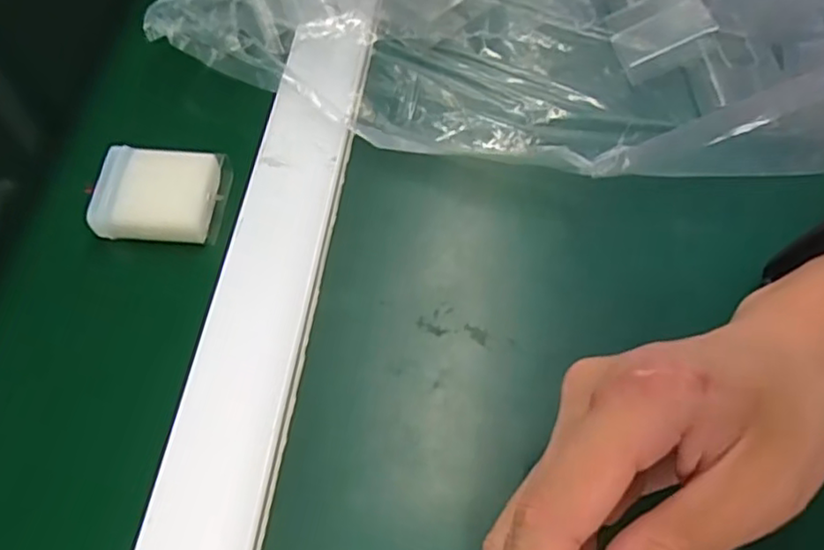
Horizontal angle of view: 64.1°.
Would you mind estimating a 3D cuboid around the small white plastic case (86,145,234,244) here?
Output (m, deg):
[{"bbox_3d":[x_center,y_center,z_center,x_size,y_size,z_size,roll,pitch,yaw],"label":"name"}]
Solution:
[{"bbox_3d":[-0.110,-0.036,0.290,0.053,0.013,0.041,2,61,-1],"label":"small white plastic case"}]

